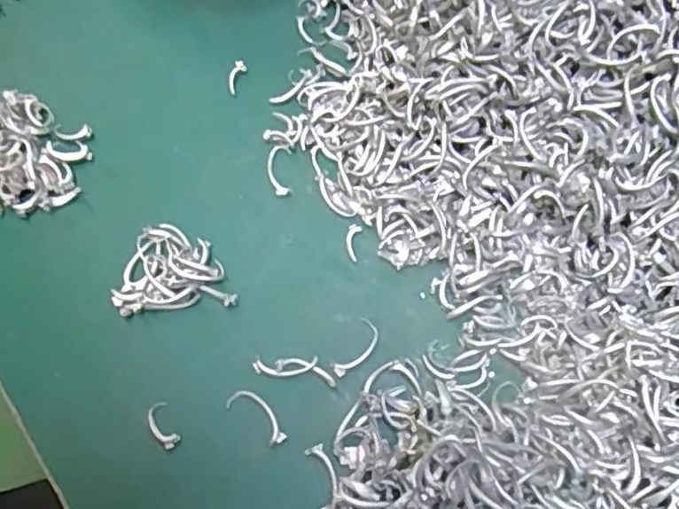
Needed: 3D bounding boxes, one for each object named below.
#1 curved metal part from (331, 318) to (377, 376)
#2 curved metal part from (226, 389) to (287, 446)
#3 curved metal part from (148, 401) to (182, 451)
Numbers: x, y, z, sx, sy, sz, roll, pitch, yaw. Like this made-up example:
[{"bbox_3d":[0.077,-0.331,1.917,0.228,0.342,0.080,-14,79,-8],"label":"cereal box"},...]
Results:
[{"bbox_3d":[0.009,0.046,0.318,0.013,0.004,0.032,32,71,12],"label":"curved metal part"},{"bbox_3d":[-0.037,0.076,0.305,0.033,0.004,0.014,36,72,14],"label":"curved metal part"},{"bbox_3d":[-0.082,0.080,0.301,0.011,0.007,0.022,-29,70,-12],"label":"curved metal part"}]

